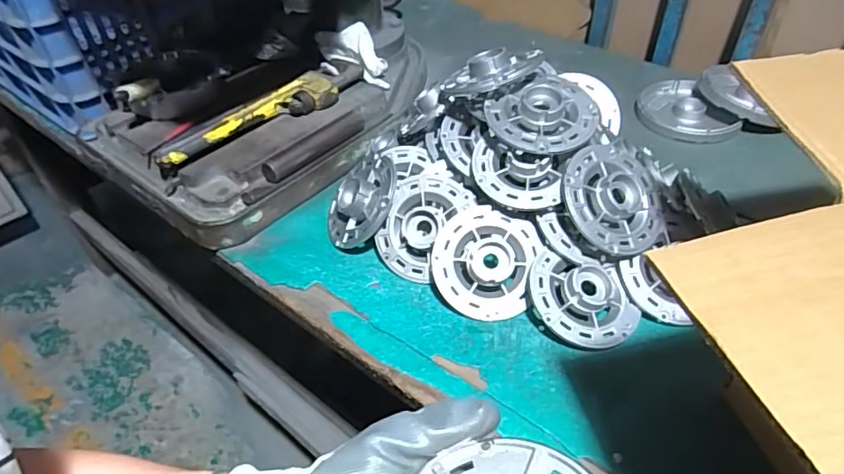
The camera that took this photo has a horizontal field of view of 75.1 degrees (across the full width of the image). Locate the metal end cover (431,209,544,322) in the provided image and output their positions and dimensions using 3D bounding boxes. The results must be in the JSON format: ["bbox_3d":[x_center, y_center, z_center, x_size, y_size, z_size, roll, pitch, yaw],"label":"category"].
[{"bbox_3d":[0.060,0.024,0.529,0.097,0.018,0.105,10,80,0],"label":"metal end cover"}]

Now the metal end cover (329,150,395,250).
[{"bbox_3d":[-0.071,-0.040,0.603,0.102,0.026,0.096,-37,51,24],"label":"metal end cover"}]

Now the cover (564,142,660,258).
[{"bbox_3d":[0.187,-0.038,0.524,0.109,0.021,0.108,5,72,-19],"label":"cover"}]

